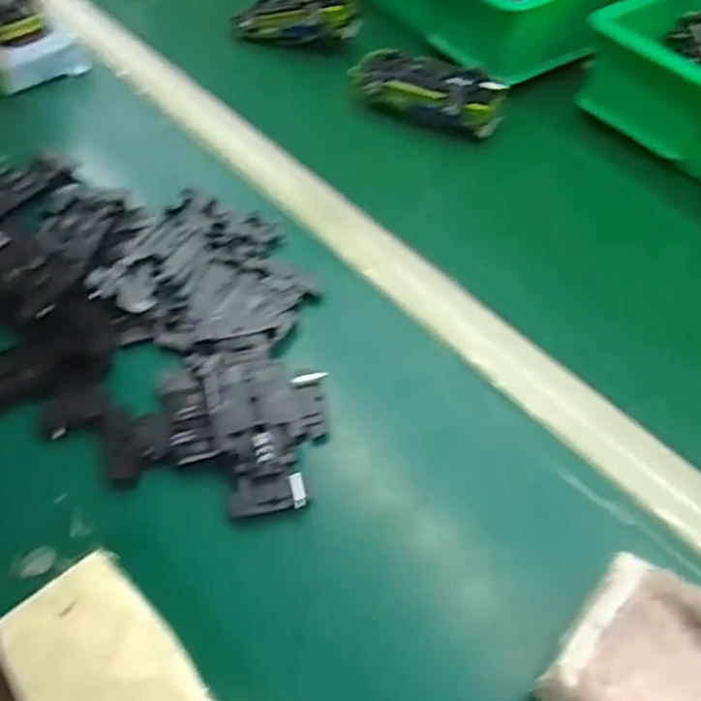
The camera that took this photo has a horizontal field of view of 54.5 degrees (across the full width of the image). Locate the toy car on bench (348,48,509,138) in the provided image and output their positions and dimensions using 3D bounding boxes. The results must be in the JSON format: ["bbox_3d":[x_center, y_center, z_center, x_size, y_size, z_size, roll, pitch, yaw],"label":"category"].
[{"bbox_3d":[0.067,-0.229,0.603,0.135,0.037,0.059,24,56,18],"label":"toy car on bench"}]

